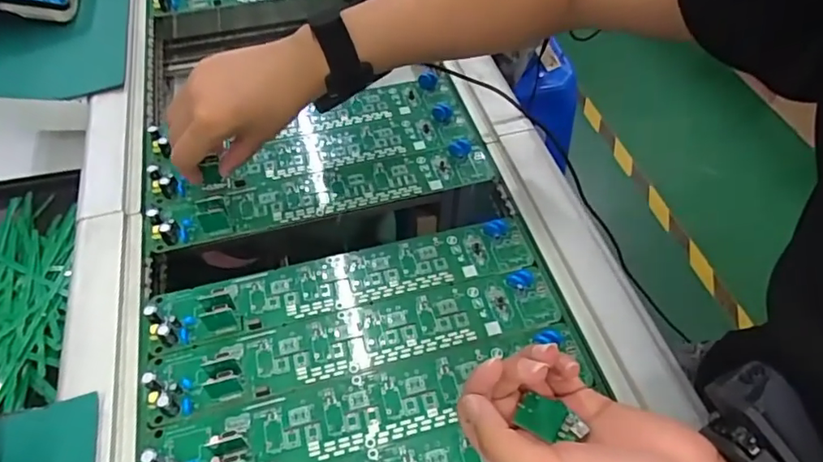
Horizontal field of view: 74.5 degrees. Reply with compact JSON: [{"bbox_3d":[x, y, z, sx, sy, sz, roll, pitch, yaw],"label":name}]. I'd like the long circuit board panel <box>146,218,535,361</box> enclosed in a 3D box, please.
[{"bbox_3d":[-0.047,0.034,0.393,0.270,0.030,0.047,-14,58,-6],"label":"long circuit board panel"}]

